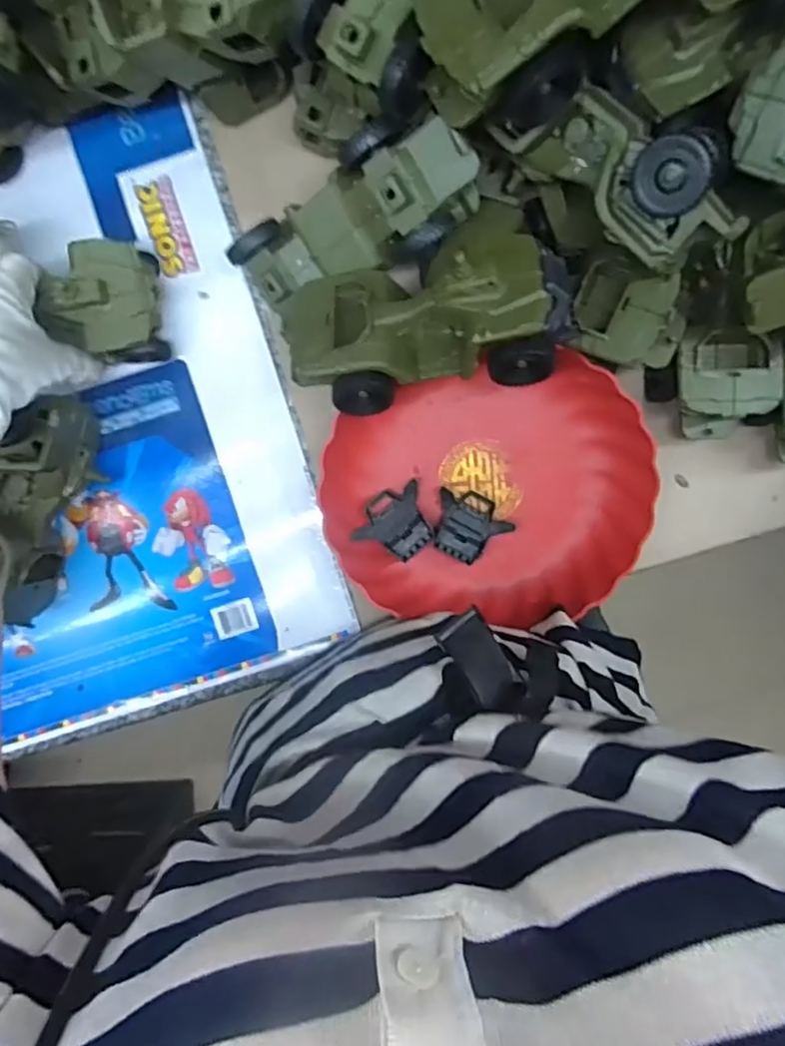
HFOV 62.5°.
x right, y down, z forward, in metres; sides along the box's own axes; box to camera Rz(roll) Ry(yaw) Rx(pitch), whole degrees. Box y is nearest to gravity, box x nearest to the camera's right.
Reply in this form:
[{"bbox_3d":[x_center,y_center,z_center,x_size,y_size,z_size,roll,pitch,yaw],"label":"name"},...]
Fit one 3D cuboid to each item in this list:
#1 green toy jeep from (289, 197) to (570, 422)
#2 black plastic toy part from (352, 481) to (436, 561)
[{"bbox_3d":[0.019,-0.133,0.430,0.184,0.061,0.101,-8,95,18],"label":"green toy jeep"},{"bbox_3d":[0.003,0.002,0.535,0.064,0.015,0.055,-40,94,2],"label":"black plastic toy part"}]

